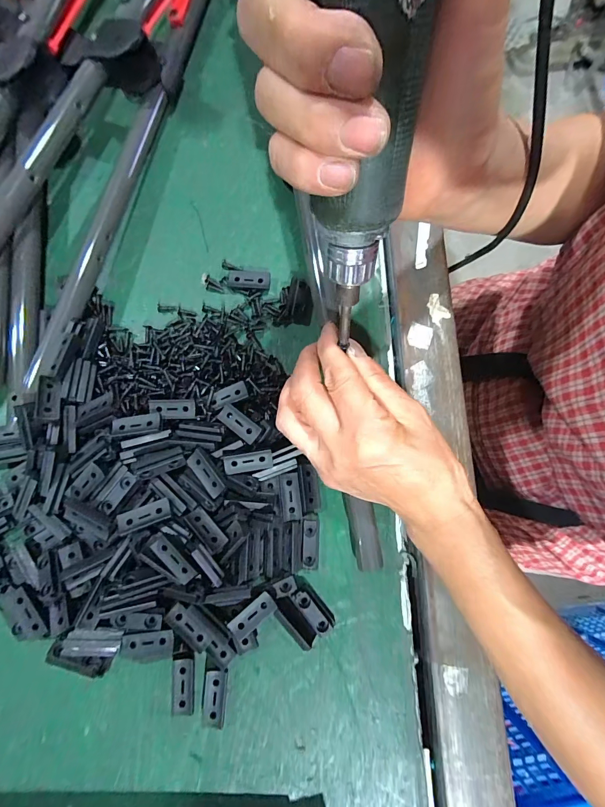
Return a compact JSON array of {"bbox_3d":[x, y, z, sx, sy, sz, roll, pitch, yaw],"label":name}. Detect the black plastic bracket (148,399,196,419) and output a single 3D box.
[{"bbox_3d":[-0.097,0.004,0.268,0.034,0.006,0.014,0,79,0],"label":"black plastic bracket"}]

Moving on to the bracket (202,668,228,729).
[{"bbox_3d":[-0.060,0.201,0.247,0.014,0.009,0.035,3,79,1],"label":"bracket"}]

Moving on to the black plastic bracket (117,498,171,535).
[{"bbox_3d":[-0.109,0.077,0.246,0.035,0.004,0.015,-20,62,-11],"label":"black plastic bracket"}]

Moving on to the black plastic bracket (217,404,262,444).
[{"bbox_3d":[-0.046,0.015,0.262,0.035,0.004,0.014,35,86,18],"label":"black plastic bracket"}]

